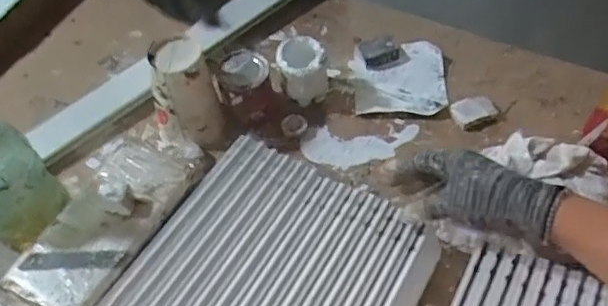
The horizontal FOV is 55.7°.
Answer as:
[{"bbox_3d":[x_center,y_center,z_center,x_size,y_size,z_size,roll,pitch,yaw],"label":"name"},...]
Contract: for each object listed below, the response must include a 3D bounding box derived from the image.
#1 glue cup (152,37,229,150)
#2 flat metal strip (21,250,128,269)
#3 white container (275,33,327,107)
[{"bbox_3d":[-0.139,-0.070,0.692,0.081,0.128,0.064,-9,50,-10],"label":"glue cup"},{"bbox_3d":[-0.227,0.105,0.565,0.102,0.004,0.019,-1,61,7],"label":"flat metal strip"},{"bbox_3d":[-0.002,-0.102,0.732,0.065,0.072,0.058,-2,49,-4],"label":"white container"}]

